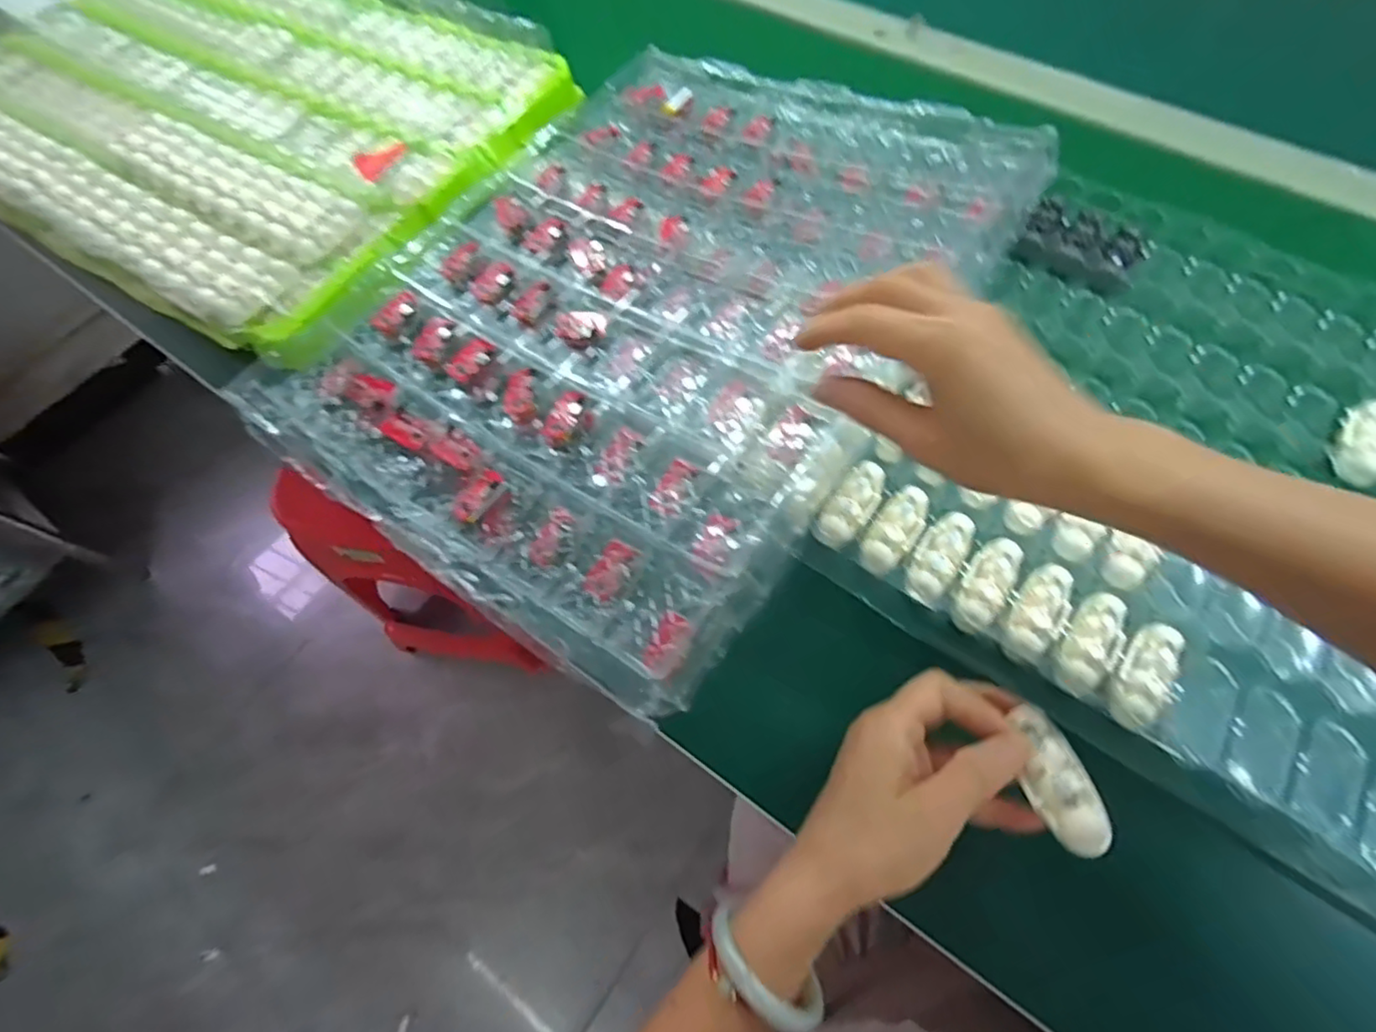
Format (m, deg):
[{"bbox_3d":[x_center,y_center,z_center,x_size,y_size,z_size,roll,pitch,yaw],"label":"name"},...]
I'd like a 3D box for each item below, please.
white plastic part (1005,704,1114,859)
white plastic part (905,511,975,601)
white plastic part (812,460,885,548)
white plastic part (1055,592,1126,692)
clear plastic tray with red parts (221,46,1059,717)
[{"bbox_3d":[0.162,0.114,0.268,0.024,0.014,0.061,-5,49,1],"label":"white plastic part"},{"bbox_3d":[0.153,0.023,0.373,0.025,0.008,0.060,30,71,15],"label":"white plastic part"},{"bbox_3d":[0.104,-0.008,0.388,0.026,0.009,0.065,34,72,16],"label":"white plastic part"},{"bbox_3d":[0.230,0.071,0.348,0.024,0.010,0.062,34,72,16],"label":"white plastic part"},{"bbox_3d":[-0.030,-0.168,0.439,0.381,0.050,0.475,33,71,16],"label":"clear plastic tray with red parts"}]

